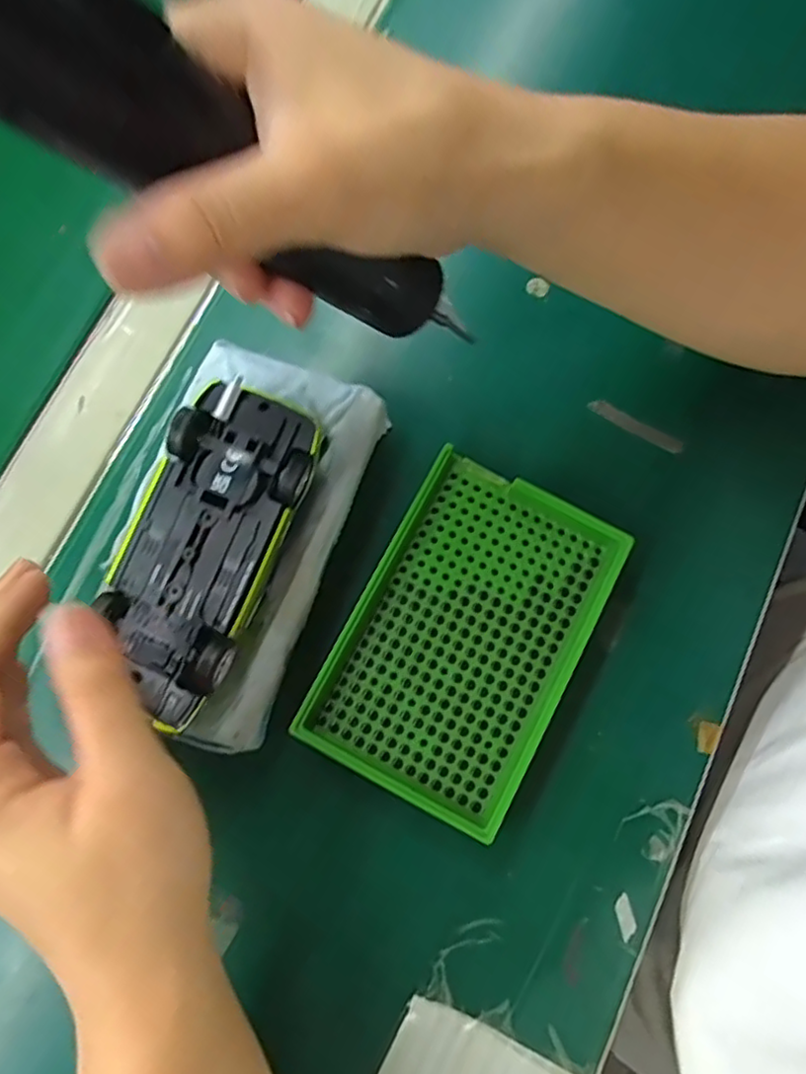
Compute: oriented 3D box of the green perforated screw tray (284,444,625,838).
[{"bbox_3d":[0.026,0.041,0.278,0.091,0.026,0.136,28,78,4],"label":"green perforated screw tray"}]

